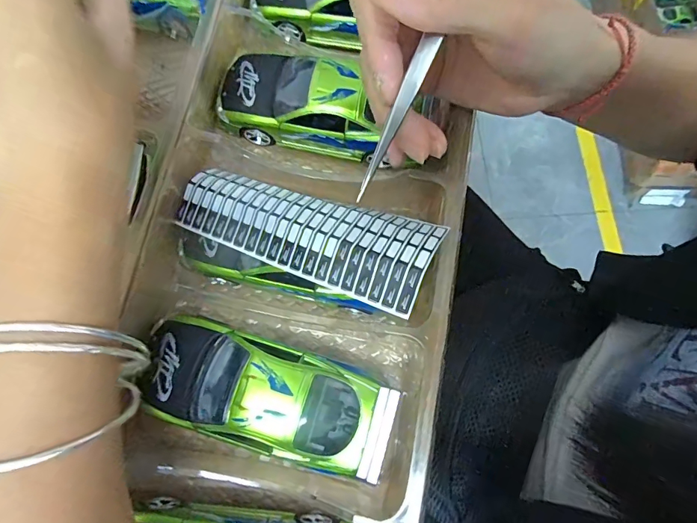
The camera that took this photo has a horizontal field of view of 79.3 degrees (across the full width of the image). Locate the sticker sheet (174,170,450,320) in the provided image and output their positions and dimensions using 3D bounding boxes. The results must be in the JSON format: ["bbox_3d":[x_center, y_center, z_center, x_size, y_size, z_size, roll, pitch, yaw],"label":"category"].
[{"bbox_3d":[-0.025,-0.017,0.214,0.136,0.014,0.047,19,76,18],"label":"sticker sheet"}]

